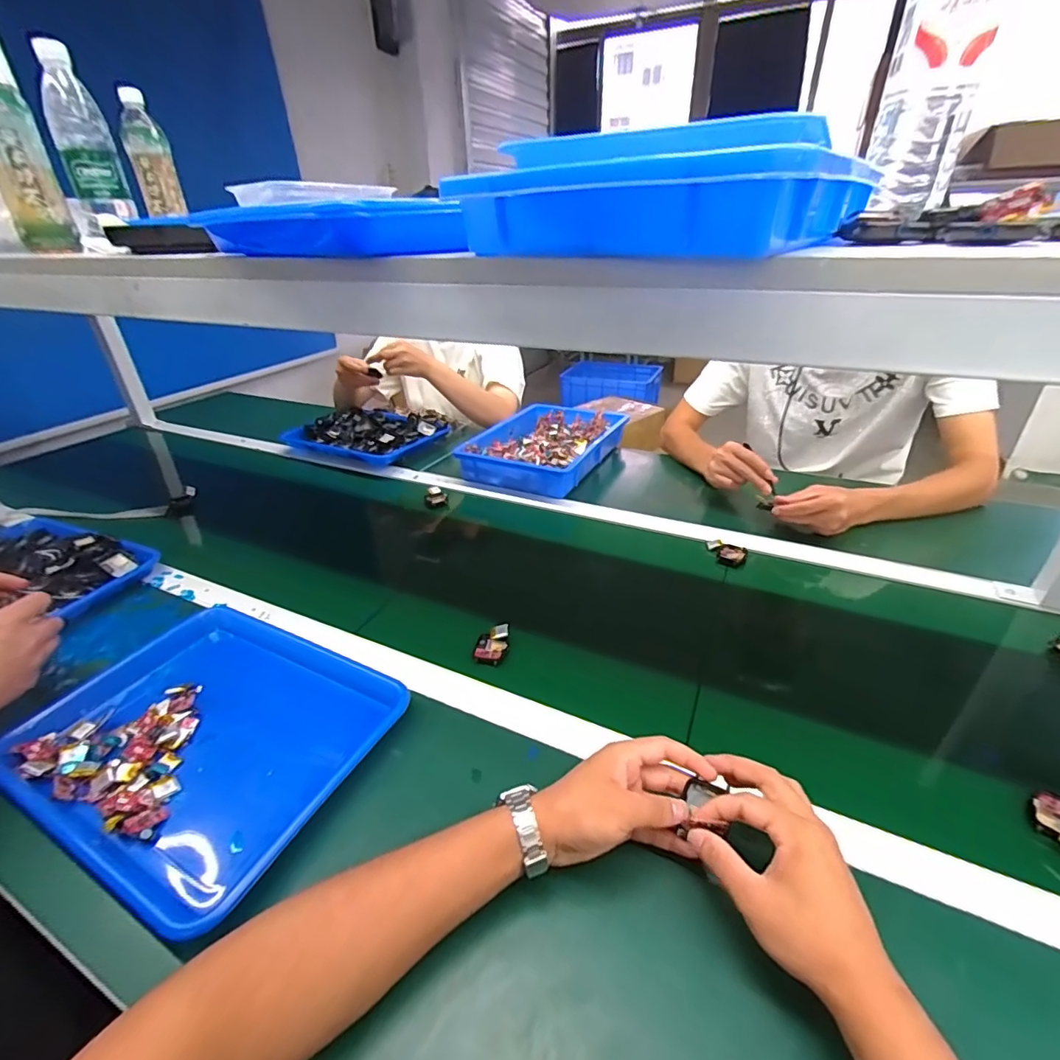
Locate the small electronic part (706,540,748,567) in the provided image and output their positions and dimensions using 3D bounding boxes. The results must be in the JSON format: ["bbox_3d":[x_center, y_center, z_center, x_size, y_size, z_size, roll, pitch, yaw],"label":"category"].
[{"bbox_3d":[0.295,0.034,0.775,0.039,0.014,0.062,-28,41,-35],"label":"small electronic part"}]

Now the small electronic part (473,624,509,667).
[{"bbox_3d":[-0.046,0.137,0.615,0.036,0.017,0.051,3,33,8],"label":"small electronic part"}]

